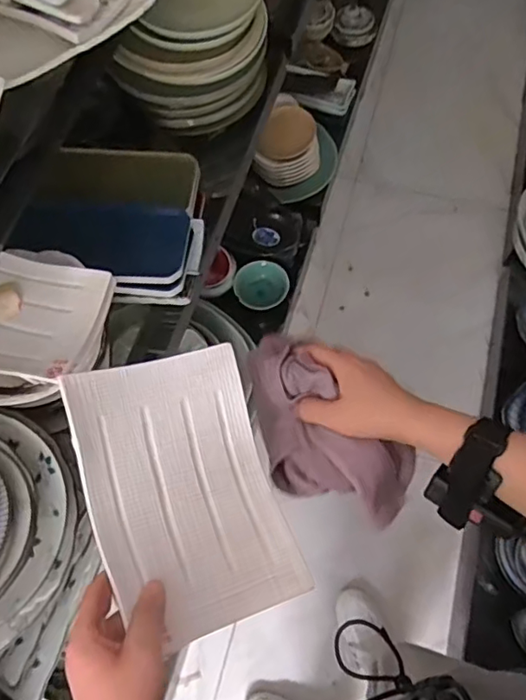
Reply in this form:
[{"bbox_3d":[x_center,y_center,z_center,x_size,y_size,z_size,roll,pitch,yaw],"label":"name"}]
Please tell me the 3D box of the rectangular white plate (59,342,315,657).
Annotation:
[{"bbox_3d":[-0.064,0.109,0.443,0.142,0.027,0.210,-13,74,-26],"label":"rectangular white plate"}]

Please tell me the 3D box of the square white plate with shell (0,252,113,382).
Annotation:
[{"bbox_3d":[-0.260,-0.035,0.628,0.142,0.033,0.134,12,67,7],"label":"square white plate with shell"}]

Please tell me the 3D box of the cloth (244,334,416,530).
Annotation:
[{"bbox_3d":[0.046,0.072,0.488,0.093,0.079,0.187,-41,71,-15],"label":"cloth"}]

